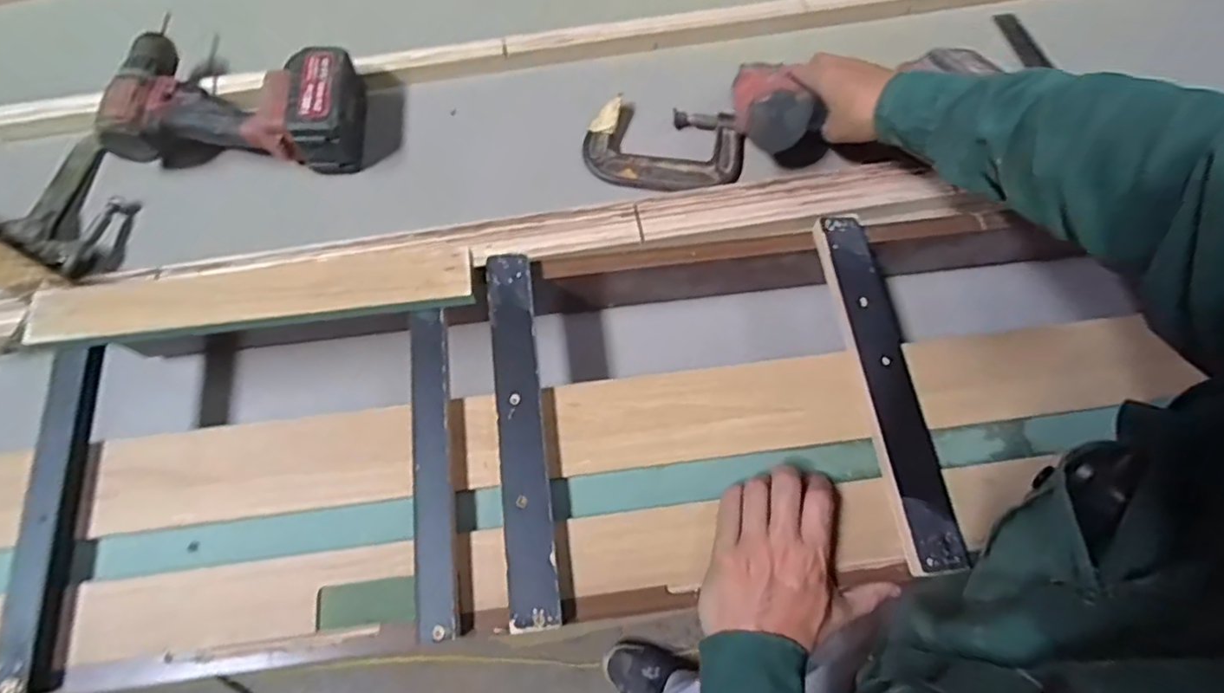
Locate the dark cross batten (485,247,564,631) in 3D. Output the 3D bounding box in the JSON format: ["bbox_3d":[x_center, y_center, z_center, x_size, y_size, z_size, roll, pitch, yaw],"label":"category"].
[{"bbox_3d":[-0.068,0.061,0.483,0.037,0.021,0.289,-6,69,-3],"label":"dark cross batten"}]

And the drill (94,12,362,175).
[{"bbox_3d":[-0.393,-0.257,0.671,0.240,0.091,0.144,3,68,0],"label":"drill"}]

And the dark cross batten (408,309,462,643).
[{"bbox_3d":[-0.138,0.089,0.473,0.033,0.021,0.244,-7,69,-4],"label":"dark cross batten"}]

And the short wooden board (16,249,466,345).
[{"bbox_3d":[-0.287,-0.042,0.495,0.345,0.015,0.054,-5,69,-3],"label":"short wooden board"}]

